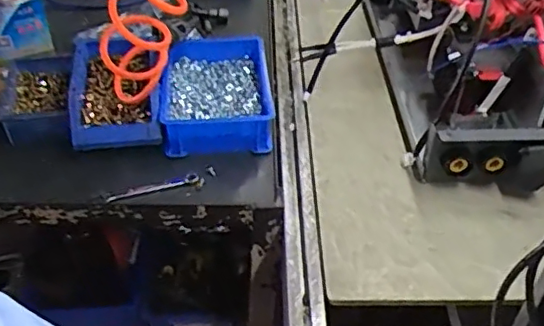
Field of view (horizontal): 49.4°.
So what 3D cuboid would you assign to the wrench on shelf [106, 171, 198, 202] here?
[{"bbox_3d":[-0.150,0.031,0.753,0.114,0.007,0.019,-11,45,-14],"label":"wrench on shelf"}]

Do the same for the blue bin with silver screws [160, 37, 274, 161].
[{"bbox_3d":[-0.076,-0.102,0.856,0.150,0.067,0.212,-1,44,-4],"label":"blue bin with silver screws"}]

